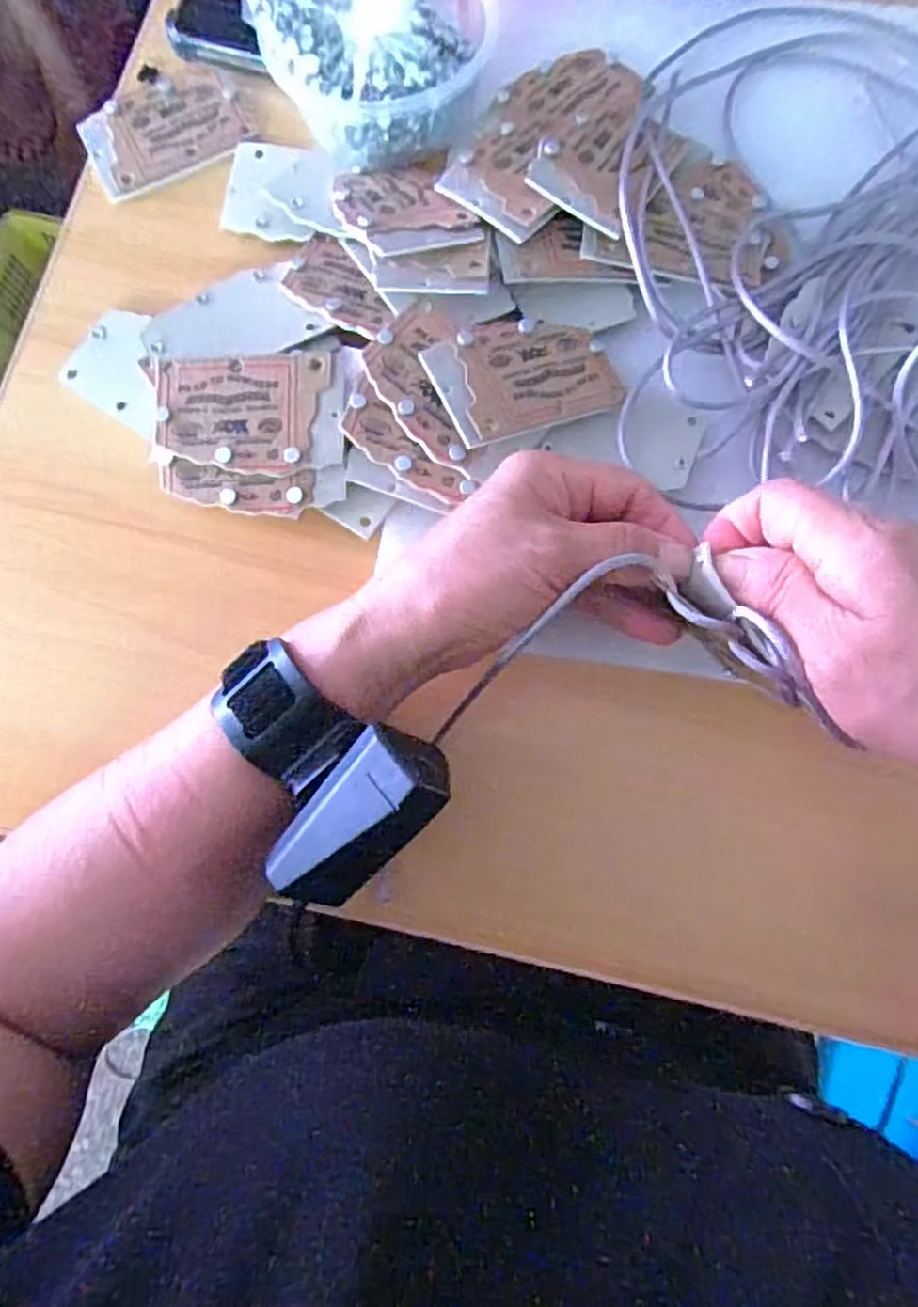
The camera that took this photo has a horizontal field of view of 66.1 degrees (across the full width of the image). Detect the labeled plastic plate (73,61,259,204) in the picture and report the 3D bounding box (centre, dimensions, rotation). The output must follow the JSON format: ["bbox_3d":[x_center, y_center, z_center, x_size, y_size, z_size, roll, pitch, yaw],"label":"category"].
[{"bbox_3d":[-0.157,-0.280,0.372,0.083,0.004,0.065,-28,81,-5],"label":"labeled plastic plate"}]

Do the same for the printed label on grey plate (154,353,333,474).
[{"bbox_3d":[-0.097,-0.109,0.315,0.076,0.004,0.054,0,82,2],"label":"printed label on grey plate"}]

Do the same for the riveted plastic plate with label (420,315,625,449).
[{"bbox_3d":[0.029,-0.123,0.311,0.082,0.005,0.054,-23,77,-20],"label":"riveted plastic plate with label"}]

